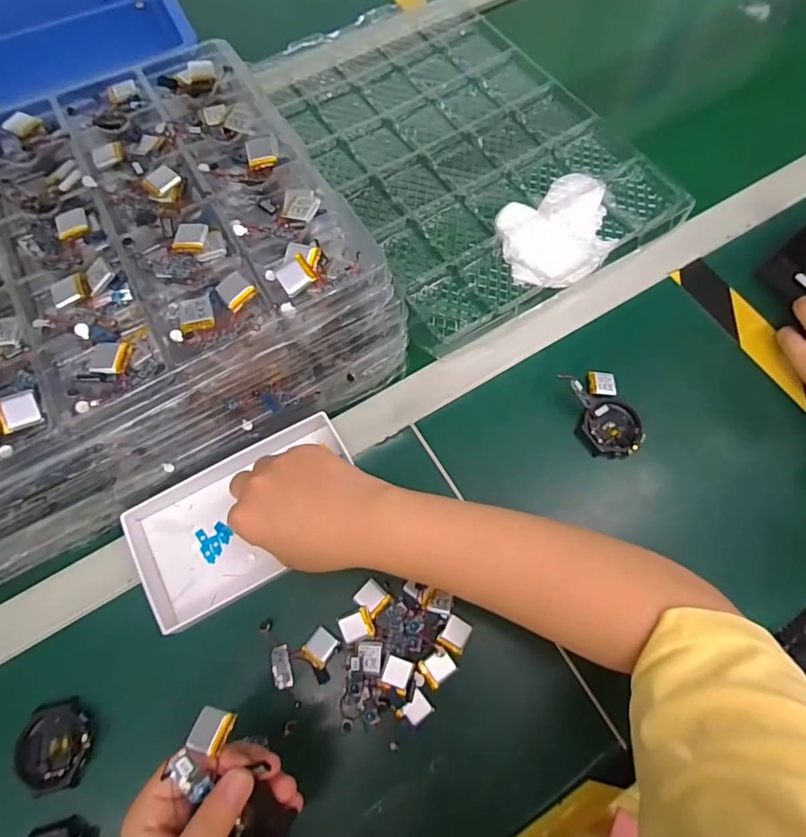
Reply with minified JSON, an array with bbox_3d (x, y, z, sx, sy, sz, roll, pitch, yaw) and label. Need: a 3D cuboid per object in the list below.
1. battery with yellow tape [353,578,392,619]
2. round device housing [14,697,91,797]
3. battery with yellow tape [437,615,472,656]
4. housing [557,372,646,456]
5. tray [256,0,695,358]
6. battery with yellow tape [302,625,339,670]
[{"bbox_3d":[-0.023,0.137,0.383,0.022,0.005,0.021,39,74,15],"label":"battery with yellow tape"},{"bbox_3d":[-0.240,0.227,0.348,0.047,0.014,0.053,-15,69,-5],"label":"round device housing"},{"bbox_3d":[0.039,0.160,0.371,0.020,0.004,0.022,28,71,12],"label":"battery with yellow tape"},{"bbox_3d":[0.174,-0.005,0.433,0.047,0.029,0.077,-17,69,-6],"label":"housing"},{"bbox_3d":[0.052,-0.299,0.545,0.305,0.034,0.436,-28,70,-10],"label":"tray"},{"bbox_3d":[-0.061,0.168,0.368,0.020,0.004,0.023,33,73,13],"label":"battery with yellow tape"}]

